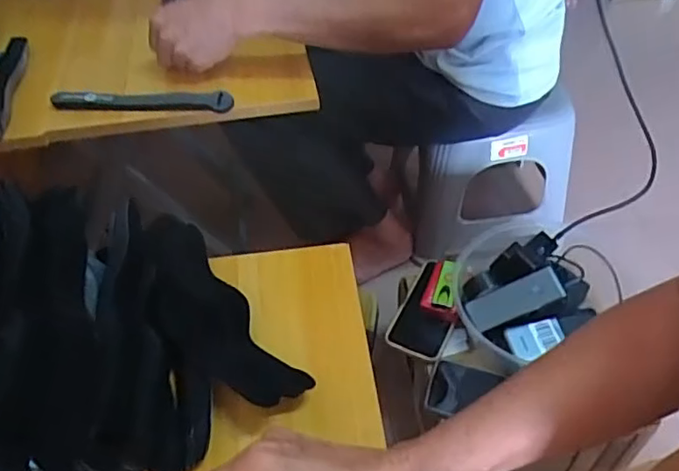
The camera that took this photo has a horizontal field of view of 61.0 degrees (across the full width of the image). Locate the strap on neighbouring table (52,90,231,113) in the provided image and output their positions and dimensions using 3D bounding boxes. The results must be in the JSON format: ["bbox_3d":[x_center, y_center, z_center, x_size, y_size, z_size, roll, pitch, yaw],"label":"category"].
[{"bbox_3d":[-0.217,-0.150,0.632,0.196,0.009,0.023,2,47,4],"label":"strap on neighbouring table"}]

